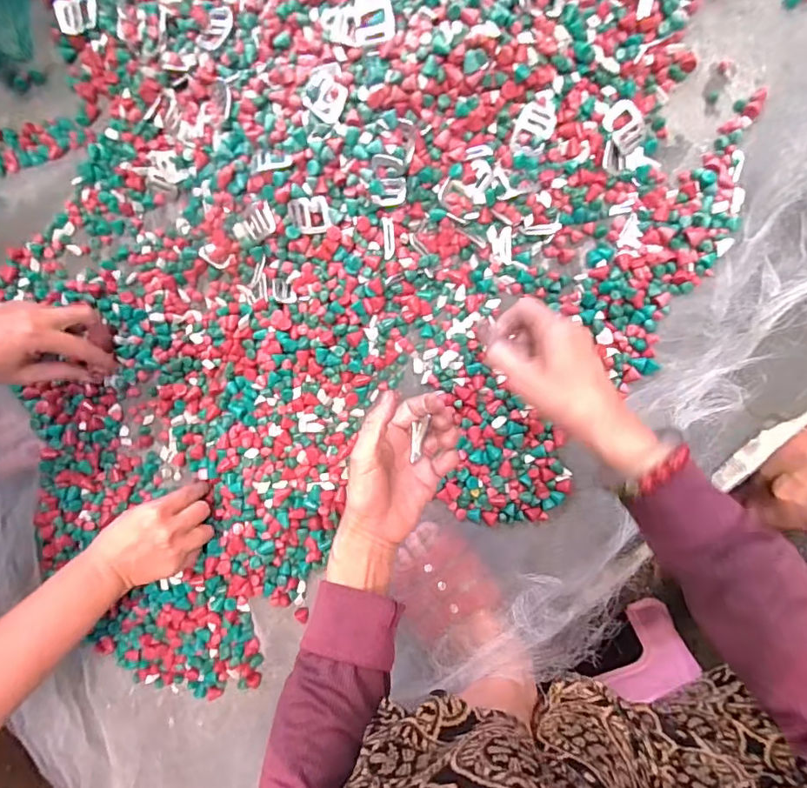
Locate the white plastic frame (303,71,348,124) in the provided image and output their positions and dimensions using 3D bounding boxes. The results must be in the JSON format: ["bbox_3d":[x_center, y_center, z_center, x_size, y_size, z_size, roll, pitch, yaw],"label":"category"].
[{"bbox_3d":[-0.073,-0.278,0.450,0.036,0.009,0.034,32,96,6],"label":"white plastic frame"}]

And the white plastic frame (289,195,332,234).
[{"bbox_3d":[-0.094,-0.178,0.480,0.040,0.006,0.034,-3,117,8],"label":"white plastic frame"}]

